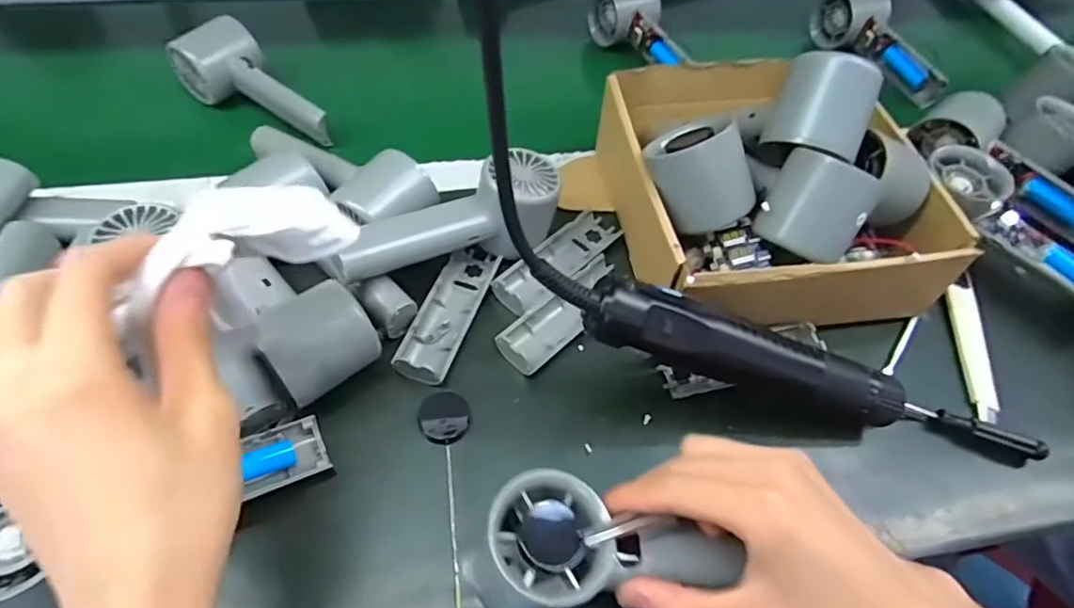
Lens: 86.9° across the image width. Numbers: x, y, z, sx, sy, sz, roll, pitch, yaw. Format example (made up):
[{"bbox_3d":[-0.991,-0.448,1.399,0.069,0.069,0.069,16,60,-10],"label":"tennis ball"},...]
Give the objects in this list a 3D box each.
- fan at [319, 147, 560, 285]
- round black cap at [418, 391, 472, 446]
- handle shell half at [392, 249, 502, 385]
[{"bbox_3d":[-0.052,-0.049,0.381,0.154,0.055,0.051,-29,61,-22],"label":"fan"},{"bbox_3d":[-0.054,0.067,0.337,0.030,0.004,0.030,-14,75,-23],"label":"round black cap"},{"bbox_3d":[-0.058,0.004,0.373,0.034,0.015,0.107,16,55,8],"label":"handle shell half"}]

